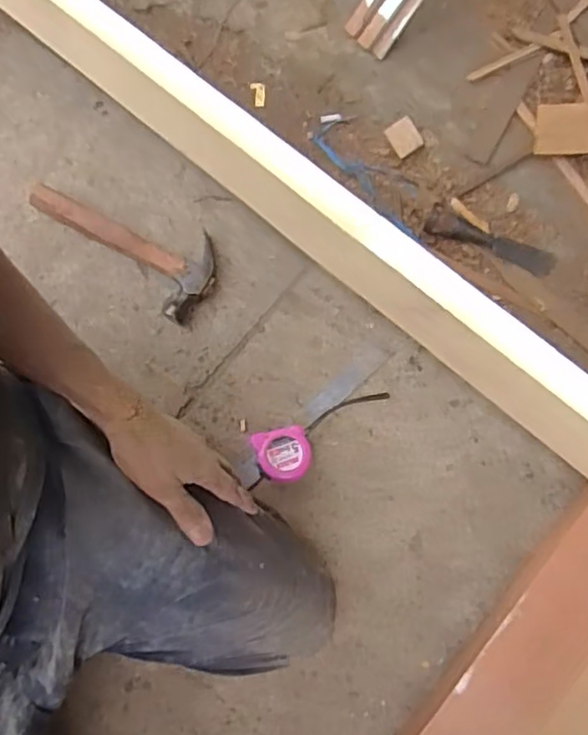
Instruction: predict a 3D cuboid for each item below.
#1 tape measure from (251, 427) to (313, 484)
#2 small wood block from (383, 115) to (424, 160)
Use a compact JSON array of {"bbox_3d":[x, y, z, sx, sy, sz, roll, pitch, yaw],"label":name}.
[{"bbox_3d":[-0.013,0.108,0.775,0.066,0.033,0.065,-13,75,-3],"label":"tape measure"},{"bbox_3d":[0.160,-0.333,0.925,0.043,0.006,0.052,-32,84,6],"label":"small wood block"}]

